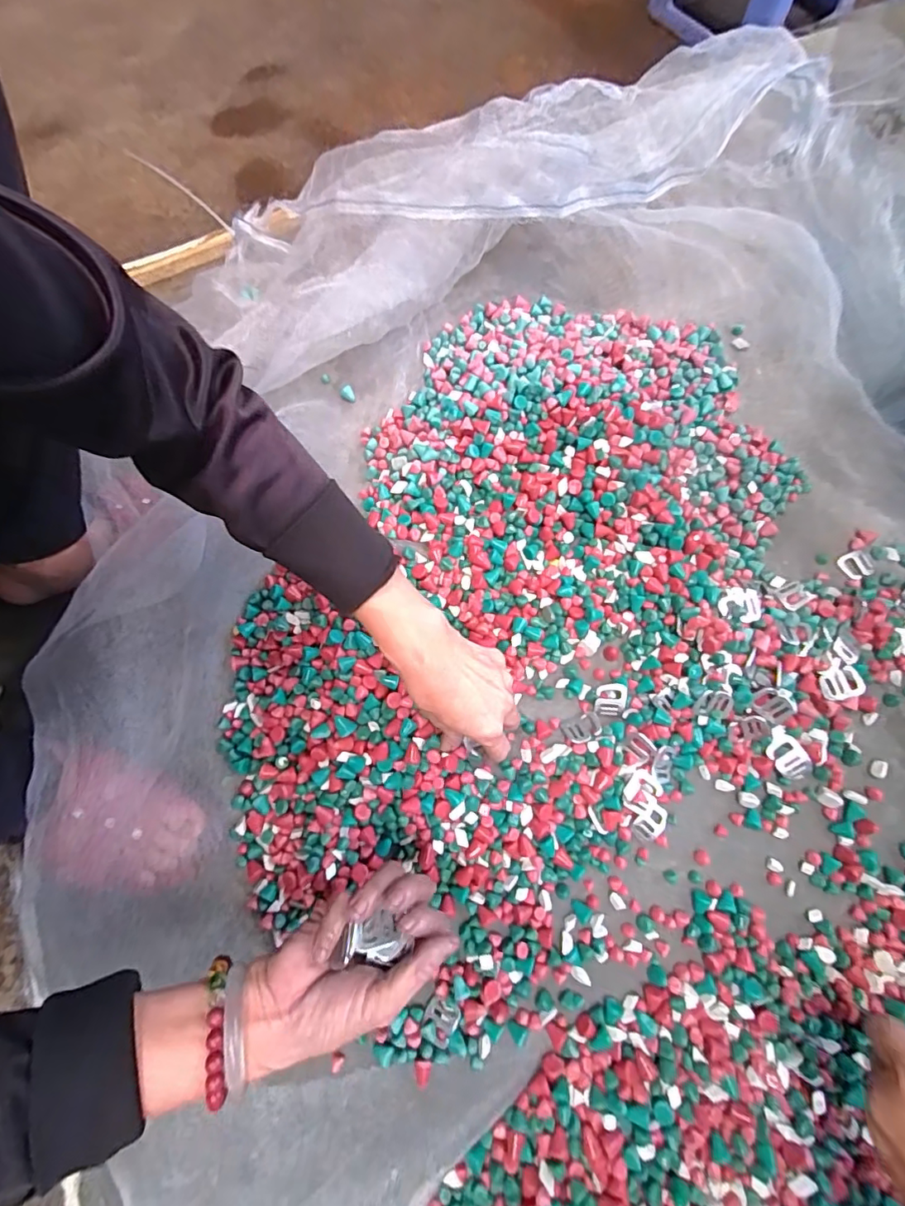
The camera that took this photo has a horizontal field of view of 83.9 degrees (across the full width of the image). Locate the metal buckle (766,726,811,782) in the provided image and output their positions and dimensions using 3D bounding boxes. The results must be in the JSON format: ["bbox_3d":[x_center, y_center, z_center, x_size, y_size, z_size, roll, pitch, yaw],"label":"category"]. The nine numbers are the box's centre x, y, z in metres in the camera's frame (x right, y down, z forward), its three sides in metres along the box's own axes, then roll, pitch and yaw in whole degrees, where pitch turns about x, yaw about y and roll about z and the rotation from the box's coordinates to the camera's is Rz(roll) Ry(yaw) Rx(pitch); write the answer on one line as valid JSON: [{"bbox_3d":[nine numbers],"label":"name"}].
[{"bbox_3d":[0.284,0.129,0.426,0.028,0.007,0.045,-35,76,-8],"label":"metal buckle"}]

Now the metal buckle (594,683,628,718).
[{"bbox_3d":[0.139,0.086,0.444,0.026,0.007,0.032,6,112,10],"label":"metal buckle"}]

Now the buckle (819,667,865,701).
[{"bbox_3d":[0.340,0.070,0.440,0.035,0.004,0.027,-5,79,4],"label":"buckle"}]

